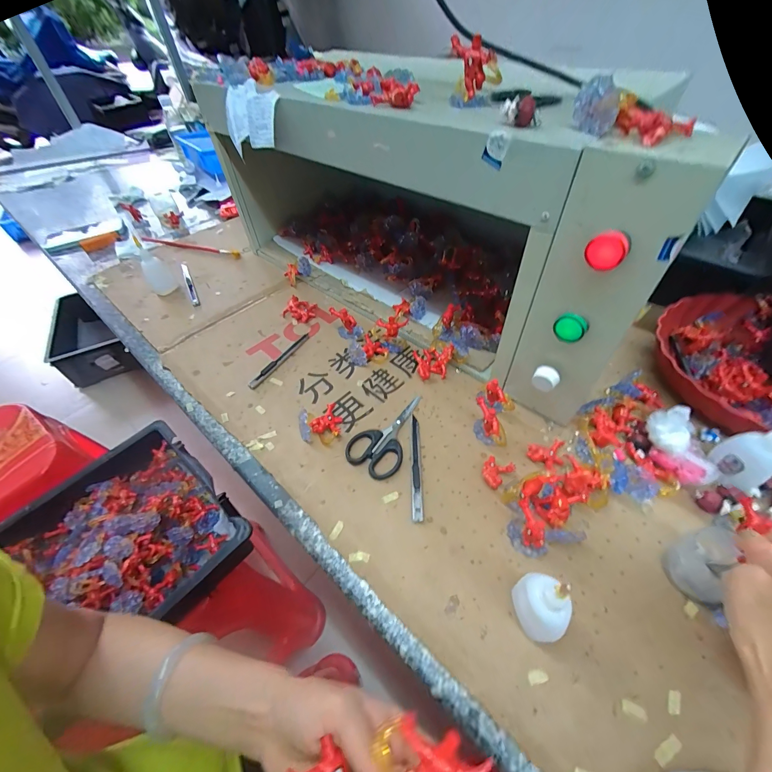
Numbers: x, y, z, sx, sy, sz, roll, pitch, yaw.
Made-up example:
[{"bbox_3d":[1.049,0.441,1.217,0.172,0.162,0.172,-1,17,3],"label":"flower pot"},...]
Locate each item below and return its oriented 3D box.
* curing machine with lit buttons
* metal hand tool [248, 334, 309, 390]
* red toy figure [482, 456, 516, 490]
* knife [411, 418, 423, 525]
[{"bbox_3d":[0.043,-0.257,0.488,0.629,0.282,0.244,34,59,28],"label":"curing machine with lit buttons"},{"bbox_3d":[-0.155,-0.041,0.507,0.011,0.011,0.123,22,54,21],"label":"metal hand tool"},{"bbox_3d":[0.118,0.094,0.371,0.028,0.016,0.035,33,59,27],"label":"red toy figure"},{"bbox_3d":[0.034,0.086,0.385,0.011,0.009,0.129,0,50,3],"label":"knife"}]

